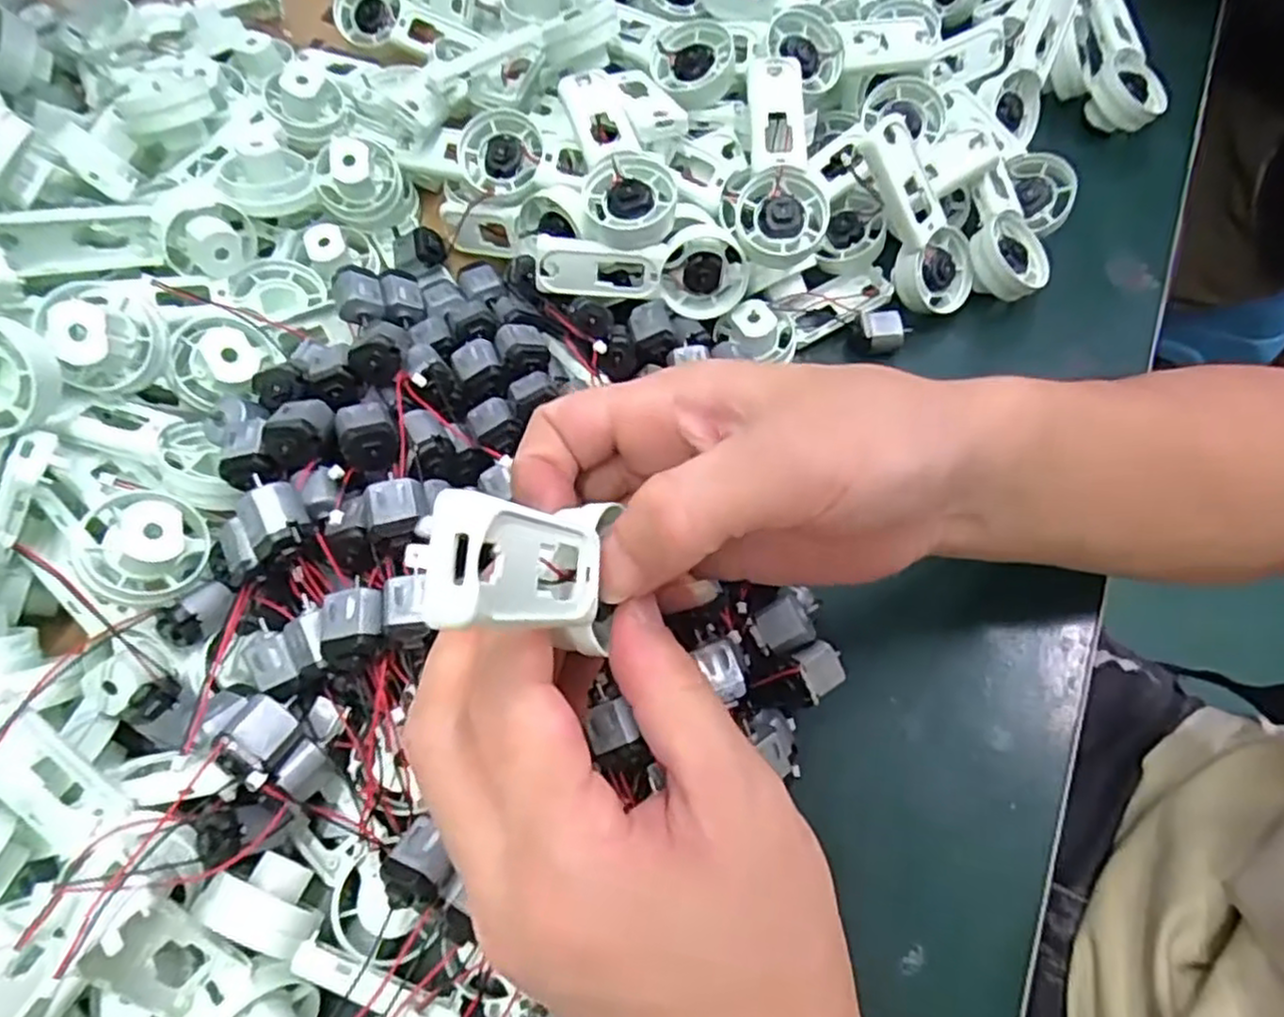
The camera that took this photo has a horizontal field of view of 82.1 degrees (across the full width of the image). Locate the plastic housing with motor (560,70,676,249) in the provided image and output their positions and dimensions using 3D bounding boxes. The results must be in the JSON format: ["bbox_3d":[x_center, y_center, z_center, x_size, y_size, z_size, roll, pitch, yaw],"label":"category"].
[{"bbox_3d":[-0.010,-0.157,0.323,0.040,0.016,0.089,-10,66,-1],"label":"plastic housing with motor"}]

